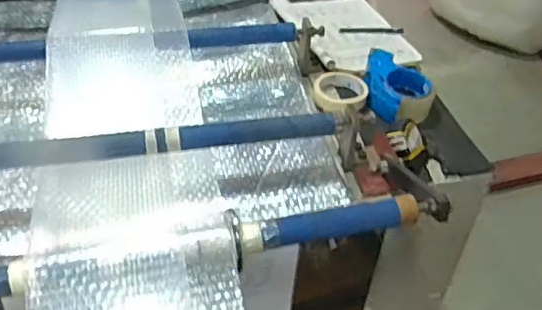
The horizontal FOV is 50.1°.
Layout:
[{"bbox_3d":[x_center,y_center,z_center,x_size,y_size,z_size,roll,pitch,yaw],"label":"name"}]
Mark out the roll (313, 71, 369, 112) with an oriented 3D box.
[{"bbox_3d":[0.124,-0.113,1.039,0.095,0.030,0.100,5,41,1],"label":"roll"}]

